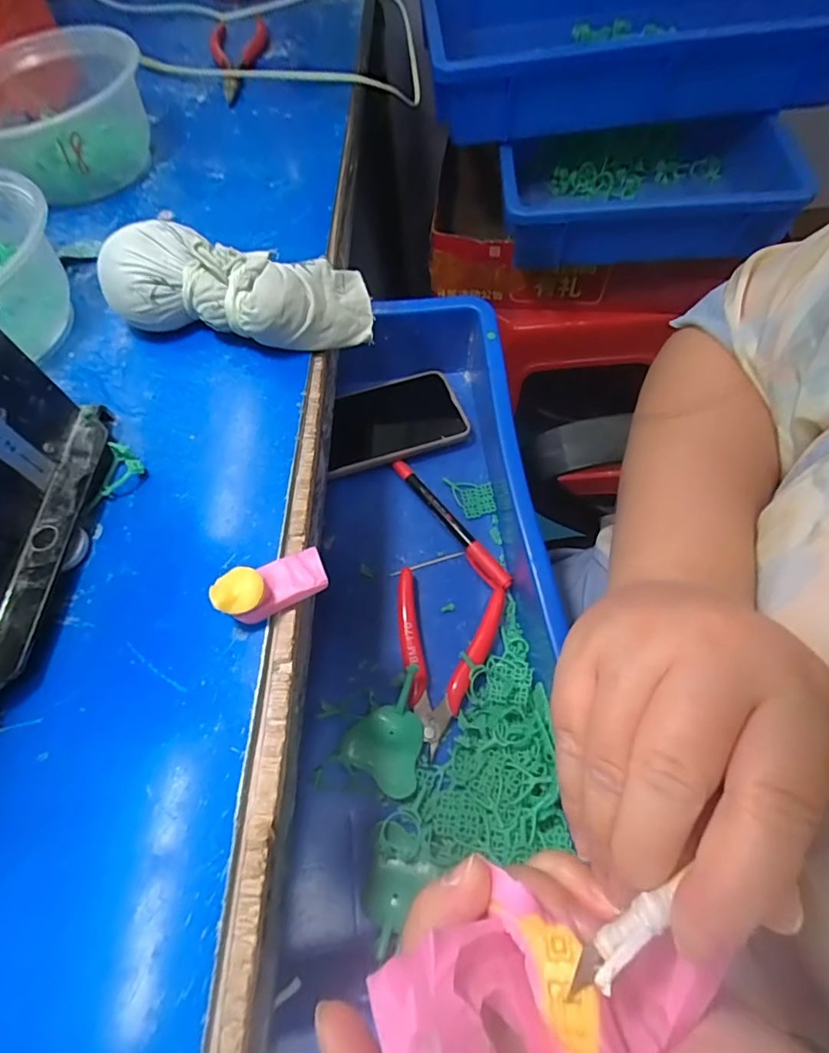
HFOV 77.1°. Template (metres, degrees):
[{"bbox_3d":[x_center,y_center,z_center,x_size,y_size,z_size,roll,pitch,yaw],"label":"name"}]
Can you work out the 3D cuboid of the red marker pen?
[{"bbox_3d":[0.028,-0.004,0.399,0.014,0.014,0.130,-36,65,-13],"label":"red marker pen"}]

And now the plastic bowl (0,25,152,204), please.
[{"bbox_3d":[-0.254,-0.290,0.366,0.122,0.055,0.121,-2,63,4],"label":"plastic bowl"}]

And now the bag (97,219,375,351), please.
[{"bbox_3d":[-0.098,-0.133,0.290,0.144,0.045,0.064,7,64,8],"label":"bag"}]

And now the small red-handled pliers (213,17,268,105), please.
[{"bbox_3d":[-0.148,-0.402,0.447,0.050,0.017,0.110,-13,62,-2],"label":"small red-handled pliers"}]

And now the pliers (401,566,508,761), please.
[{"bbox_3d":[0.021,0.089,0.352,0.074,0.014,0.111,4,63,7],"label":"pliers"}]

